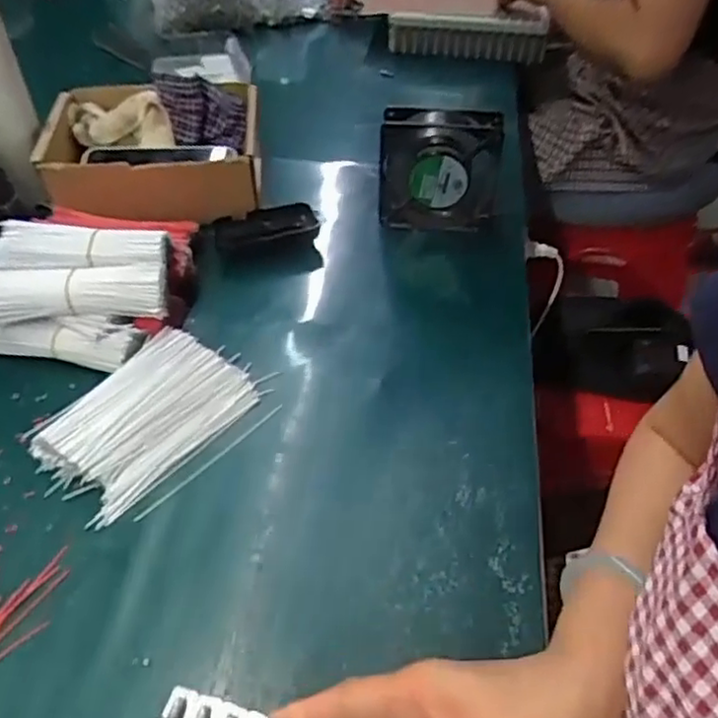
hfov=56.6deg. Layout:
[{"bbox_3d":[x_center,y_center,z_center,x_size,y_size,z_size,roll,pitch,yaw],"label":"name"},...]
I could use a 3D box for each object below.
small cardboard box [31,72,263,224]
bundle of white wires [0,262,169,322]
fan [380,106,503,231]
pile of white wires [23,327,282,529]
[{"bbox_3d":[-0.223,-0.232,0.727,0.226,0.079,0.169,0,43,-1],"label":"small cardboard box"},{"bbox_3d":[-0.248,-0.053,0.571,0.168,0.039,0.047,-1,43,-2],"label":"bundle of white wires"},{"bbox_3d":[0.081,-0.188,0.680,0.118,0.119,0.034,5,44,7],"label":"fan"},{"bbox_3d":[-0.159,0.044,0.517,0.125,0.025,0.161,28,49,26],"label":"pile of white wires"}]

